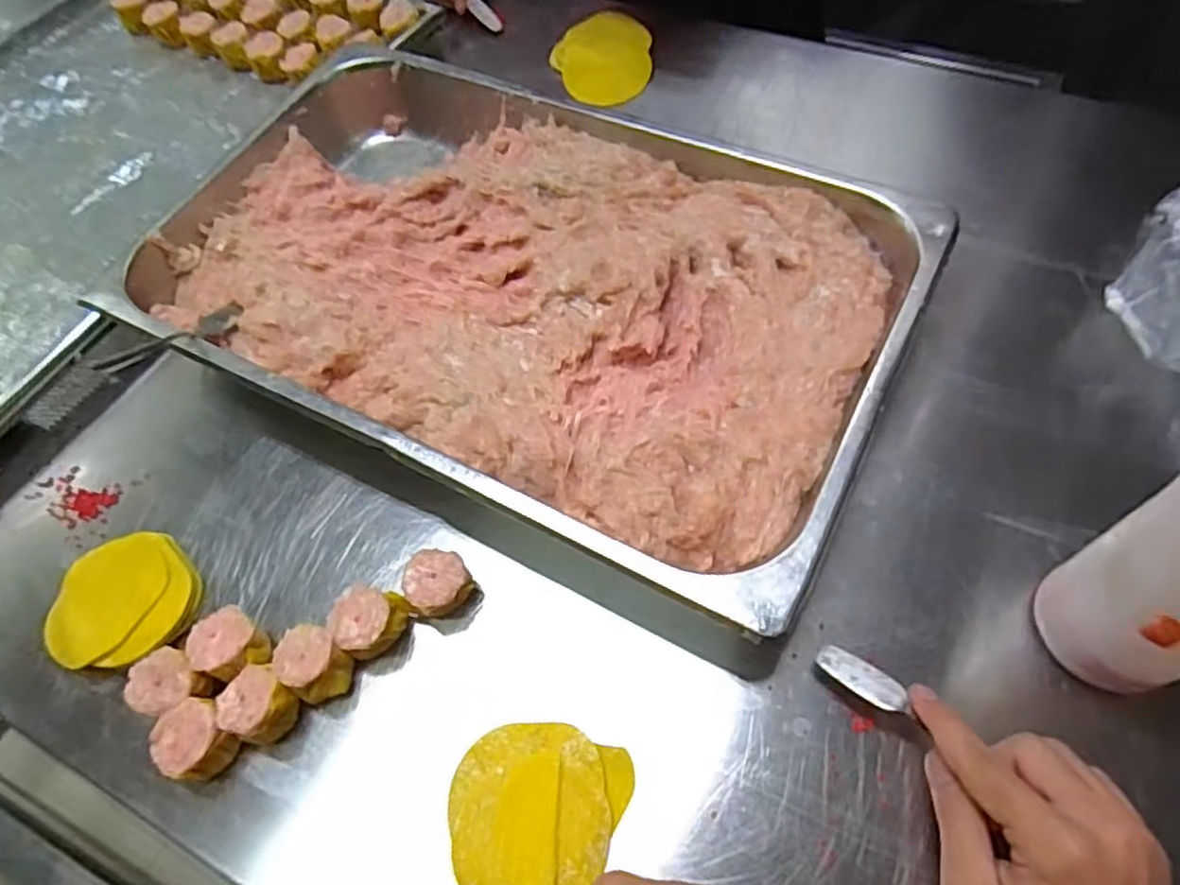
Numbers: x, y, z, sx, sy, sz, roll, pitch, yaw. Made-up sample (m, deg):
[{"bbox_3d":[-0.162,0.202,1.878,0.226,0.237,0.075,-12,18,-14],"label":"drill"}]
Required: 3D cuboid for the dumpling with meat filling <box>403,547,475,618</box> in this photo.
[{"bbox_3d":[-0.090,0.085,0.427,0.034,0.035,0.037,-2,60,3],"label":"dumpling with meat filling"}]

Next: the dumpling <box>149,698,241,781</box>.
[{"bbox_3d":[-0.215,0.162,0.394,0.035,0.026,0.037,-2,60,3],"label":"dumpling"}]

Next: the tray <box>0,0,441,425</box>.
[{"bbox_3d":[-0.481,-0.262,0.667,0.405,0.066,0.587,26,65,18],"label":"tray"}]

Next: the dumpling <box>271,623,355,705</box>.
[{"bbox_3d":[-0.156,0.126,0.410,0.039,0.036,0.032,35,68,22],"label":"dumpling"}]

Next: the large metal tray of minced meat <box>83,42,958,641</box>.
[{"bbox_3d":[-0.057,-0.115,0.520,0.527,0.069,0.329,24,64,17],"label":"large metal tray of minced meat"}]

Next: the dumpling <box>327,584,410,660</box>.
[{"bbox_3d":[-0.129,0.106,0.421,0.034,0.032,0.039,19,63,15],"label":"dumpling"}]

